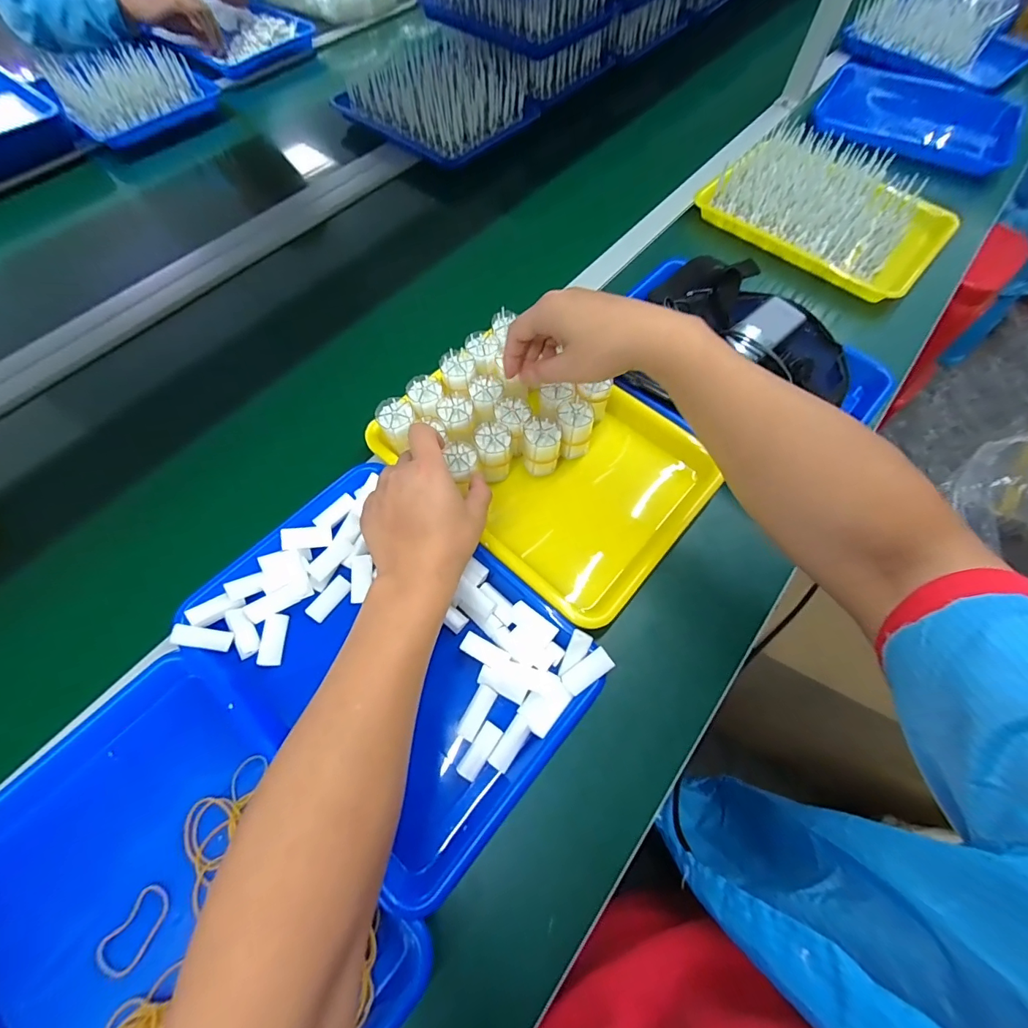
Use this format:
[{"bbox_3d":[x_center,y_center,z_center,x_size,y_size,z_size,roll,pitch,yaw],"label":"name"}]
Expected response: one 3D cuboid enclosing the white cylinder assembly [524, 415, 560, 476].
[{"bbox_3d":[0.031,-0.070,0.488,0.037,0.064,0.033,9,64,4],"label":"white cylinder assembly"}]

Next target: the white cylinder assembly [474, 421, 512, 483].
[{"bbox_3d":[-0.022,-0.065,0.488,0.039,0.062,0.047,-5,64,-2],"label":"white cylinder assembly"}]

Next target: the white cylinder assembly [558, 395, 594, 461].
[{"bbox_3d":[0.066,-0.093,0.500,0.036,0.060,0.034,-6,64,-3],"label":"white cylinder assembly"}]

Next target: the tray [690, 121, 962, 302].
[{"bbox_3d":[0.474,-0.459,0.679,0.225,0.058,0.313,-37,69,-17],"label":"tray"}]

